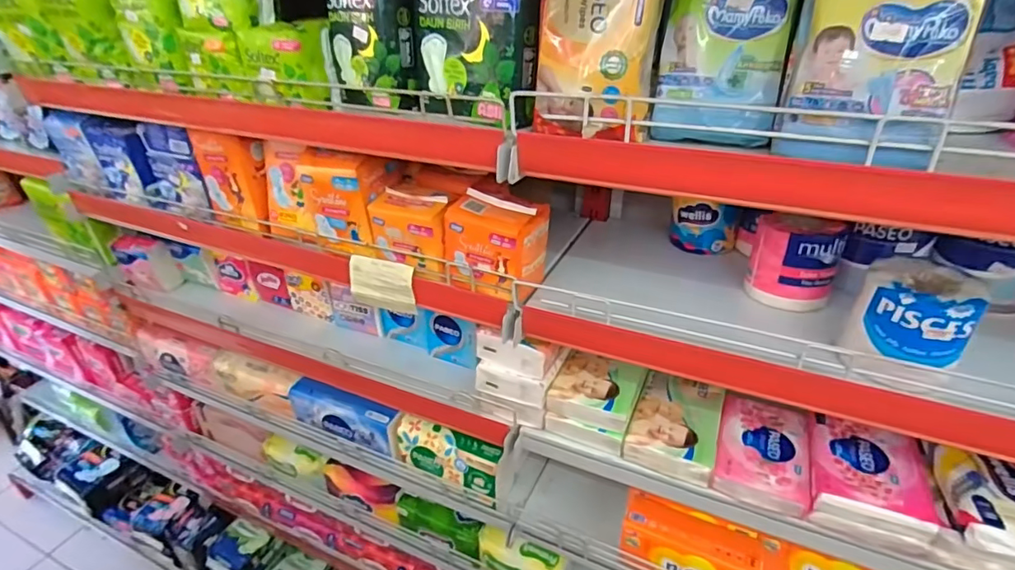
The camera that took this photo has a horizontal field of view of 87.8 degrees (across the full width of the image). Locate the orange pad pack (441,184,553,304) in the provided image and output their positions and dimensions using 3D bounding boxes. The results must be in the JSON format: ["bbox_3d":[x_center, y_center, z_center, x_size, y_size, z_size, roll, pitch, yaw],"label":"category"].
[{"bbox_3d":[-0.013,-0.049,0.641,0.110,0.104,0.077,14,34,23],"label":"orange pad pack"}]

